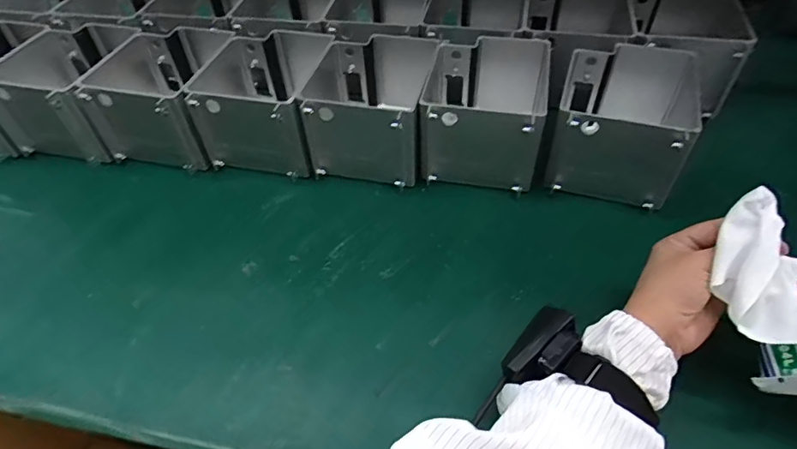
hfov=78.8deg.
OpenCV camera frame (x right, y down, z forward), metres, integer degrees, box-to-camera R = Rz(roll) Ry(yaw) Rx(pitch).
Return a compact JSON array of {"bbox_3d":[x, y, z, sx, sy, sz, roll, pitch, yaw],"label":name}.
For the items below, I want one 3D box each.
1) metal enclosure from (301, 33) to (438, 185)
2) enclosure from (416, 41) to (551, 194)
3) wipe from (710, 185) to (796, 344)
[{"bbox_3d":[-0.031,-0.144,0.581,0.139,0.097,0.170,7,49,9],"label":"metal enclosure"},{"bbox_3d":[0.102,-0.144,0.582,0.140,0.103,0.195,6,49,7],"label":"enclosure"},{"bbox_3d":[0.259,0.029,0.342,0.060,0.023,0.103,-6,86,-3],"label":"wipe"}]

